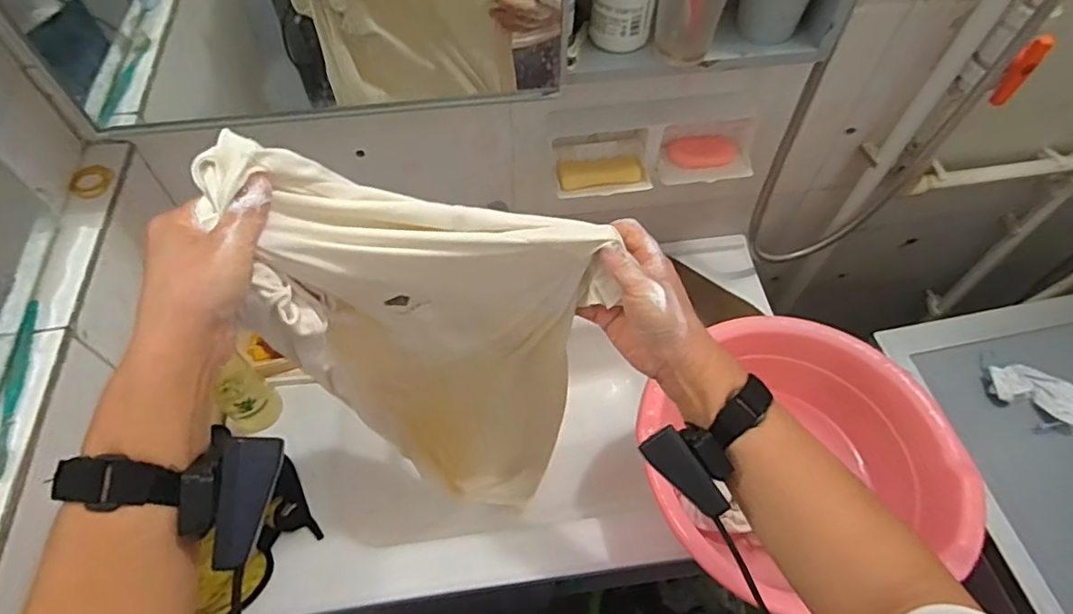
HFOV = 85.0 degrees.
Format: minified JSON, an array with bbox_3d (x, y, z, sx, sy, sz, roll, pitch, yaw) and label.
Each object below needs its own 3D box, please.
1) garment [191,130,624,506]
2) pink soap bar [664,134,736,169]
[{"bbox_3d":[-0.075,0.069,0.567,0.248,0.527,0.095,4,57,2],"label":"garment"},{"bbox_3d":[0.212,-0.203,0.755,0.086,0.016,0.055,-4,57,-3],"label":"pink soap bar"}]

